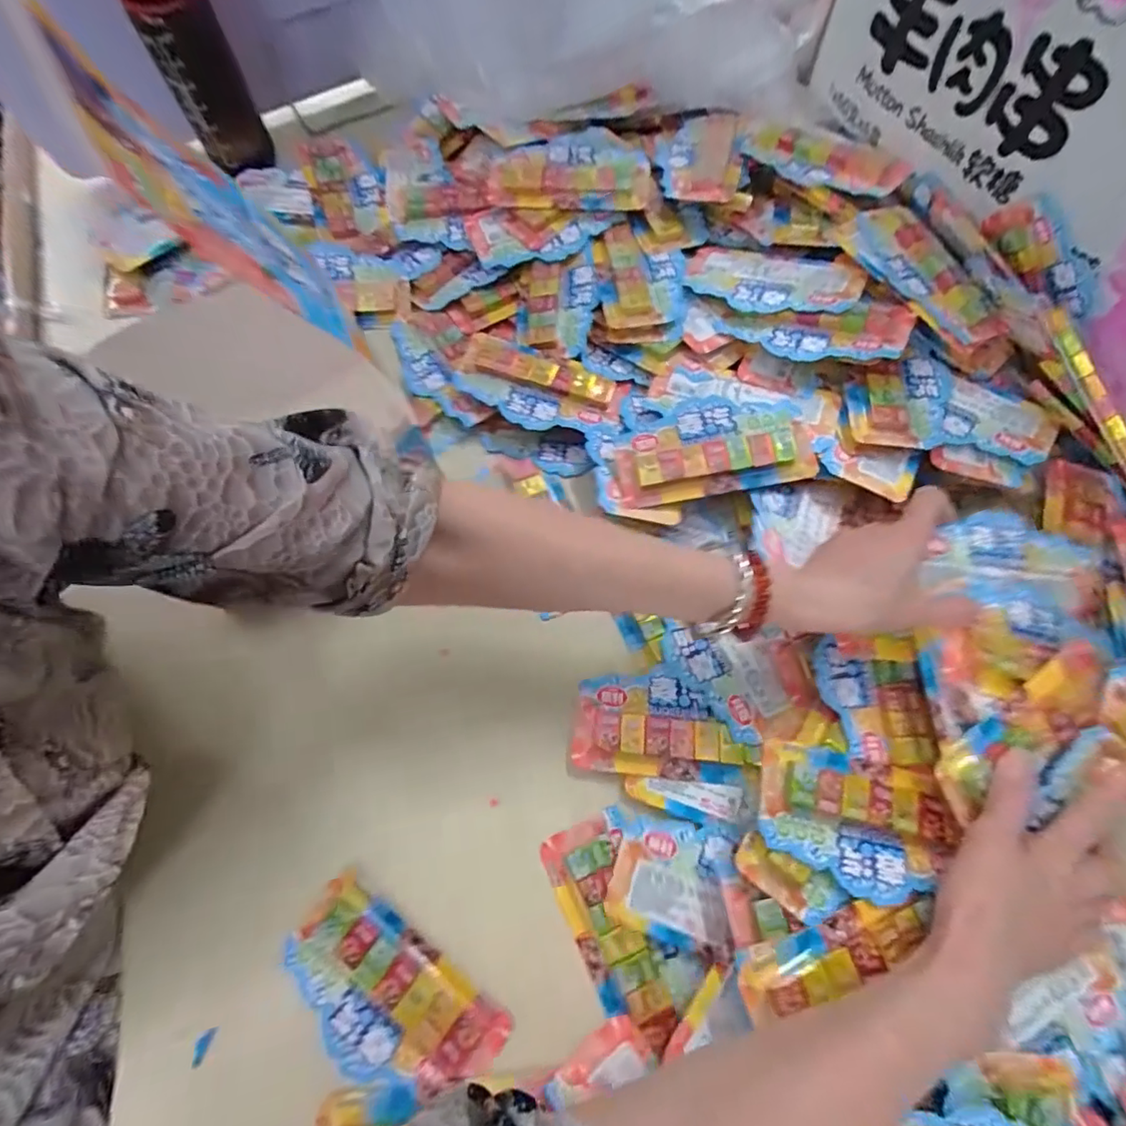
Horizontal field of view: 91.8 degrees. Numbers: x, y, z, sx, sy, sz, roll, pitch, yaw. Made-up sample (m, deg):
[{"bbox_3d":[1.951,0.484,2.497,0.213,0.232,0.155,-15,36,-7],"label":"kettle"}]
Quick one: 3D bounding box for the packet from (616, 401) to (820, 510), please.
[{"bbox_3d":[0.114,-0.090,0.418,0.144,0.018,0.073,-9,70,-2],"label":"packet"}]

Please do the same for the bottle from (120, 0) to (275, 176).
[{"bbox_3d":[-0.322,-0.465,0.506,0.097,0.163,0.065,-29,72,-9],"label":"bottle"}]

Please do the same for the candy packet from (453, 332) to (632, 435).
[{"bbox_3d":[-0.024,-0.152,0.465,0.147,0.015,0.071,21,72,9],"label":"candy packet"}]

